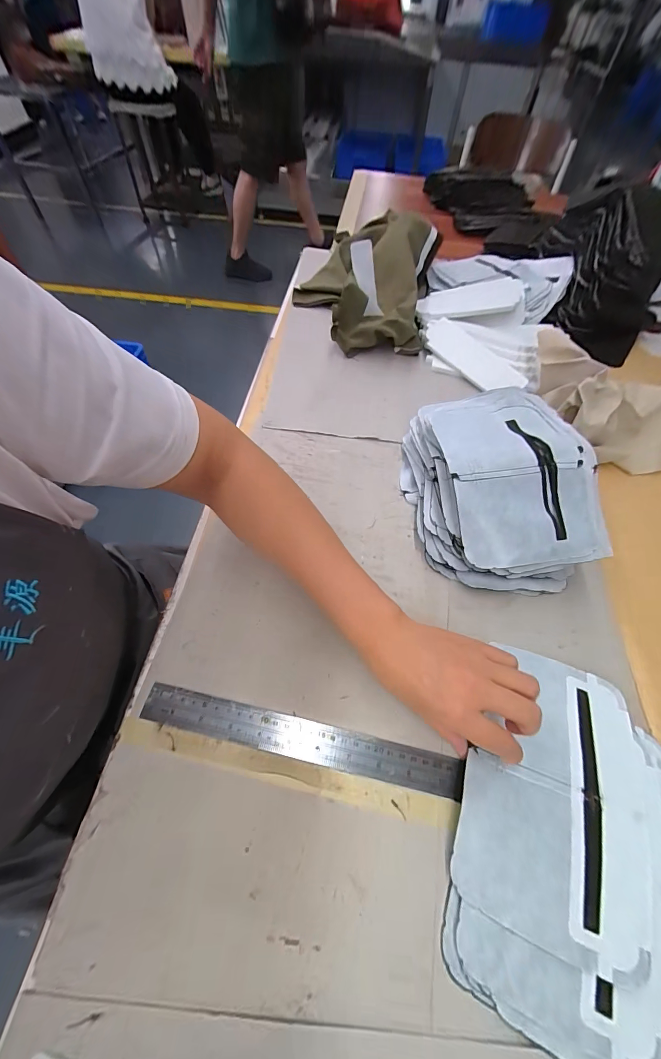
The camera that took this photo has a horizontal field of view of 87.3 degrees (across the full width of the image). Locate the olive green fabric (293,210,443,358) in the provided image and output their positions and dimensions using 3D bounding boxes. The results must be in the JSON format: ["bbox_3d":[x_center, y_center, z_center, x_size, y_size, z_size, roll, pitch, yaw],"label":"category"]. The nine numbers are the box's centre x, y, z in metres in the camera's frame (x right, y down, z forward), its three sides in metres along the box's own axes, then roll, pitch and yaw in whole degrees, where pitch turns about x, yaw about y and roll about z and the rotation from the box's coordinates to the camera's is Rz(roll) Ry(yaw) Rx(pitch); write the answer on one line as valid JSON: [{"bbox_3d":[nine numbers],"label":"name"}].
[{"bbox_3d":[0.059,-0.446,0.616,0.231,0.093,0.309,11,60,3],"label":"olive green fabric"}]

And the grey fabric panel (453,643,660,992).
[{"bbox_3d":[0.180,0.201,0.281,0.131,0.026,0.193,20,62,8],"label":"grey fabric panel"}]

